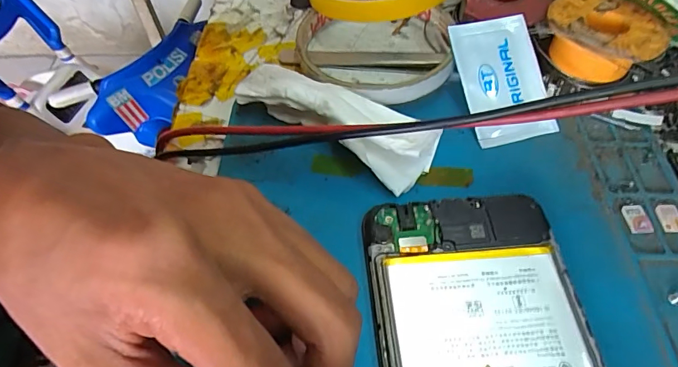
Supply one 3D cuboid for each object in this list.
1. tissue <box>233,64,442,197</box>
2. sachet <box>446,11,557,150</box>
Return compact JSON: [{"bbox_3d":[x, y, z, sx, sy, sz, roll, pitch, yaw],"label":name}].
[{"bbox_3d":[-0.002,-0.028,0.188,0.088,0.025,0.024,27,60,17],"label":"tissue"},{"bbox_3d":[0.077,-0.049,0.202,0.038,0.007,0.059,-11,81,-6],"label":"sachet"}]

